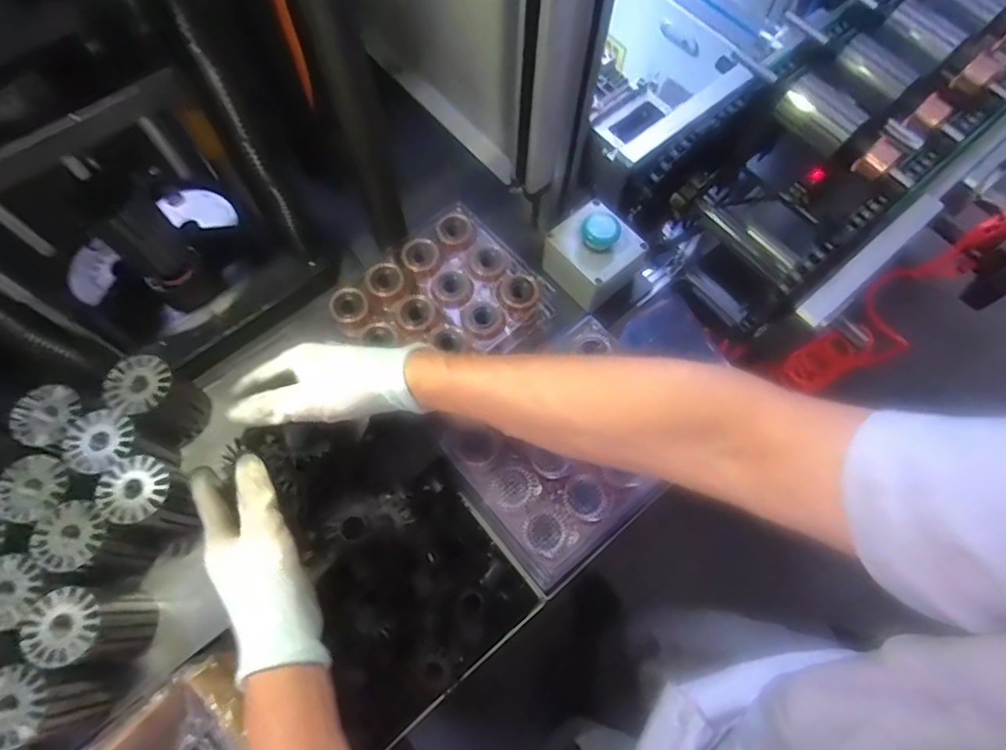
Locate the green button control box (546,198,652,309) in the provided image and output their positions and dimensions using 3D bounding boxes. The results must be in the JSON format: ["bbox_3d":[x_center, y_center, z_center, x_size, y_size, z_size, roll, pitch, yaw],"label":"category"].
[{"bbox_3d":[0.094,-0.122,0.567,0.072,0.071,0.084,-39,74,-15],"label":"green button control box"}]

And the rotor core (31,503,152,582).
[{"bbox_3d":[-0.337,0.139,0.465,0.053,0.075,0.051,16,69,5],"label":"rotor core"}]

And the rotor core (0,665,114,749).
[{"bbox_3d":[-0.342,0.246,0.423,0.059,0.085,0.053,2,68,-1],"label":"rotor core"}]

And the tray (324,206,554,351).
[{"bbox_3d":[-0.063,-0.069,0.558,0.182,0.060,0.155,-42,75,-16],"label":"tray"}]

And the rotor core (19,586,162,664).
[{"bbox_3d":[-0.319,0.199,0.440,0.058,0.080,0.057,1,68,-2],"label":"rotor core"}]

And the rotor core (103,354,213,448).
[{"bbox_3d":[-0.310,0.022,0.510,0.057,0.077,0.054,1,68,-2],"label":"rotor core"}]

